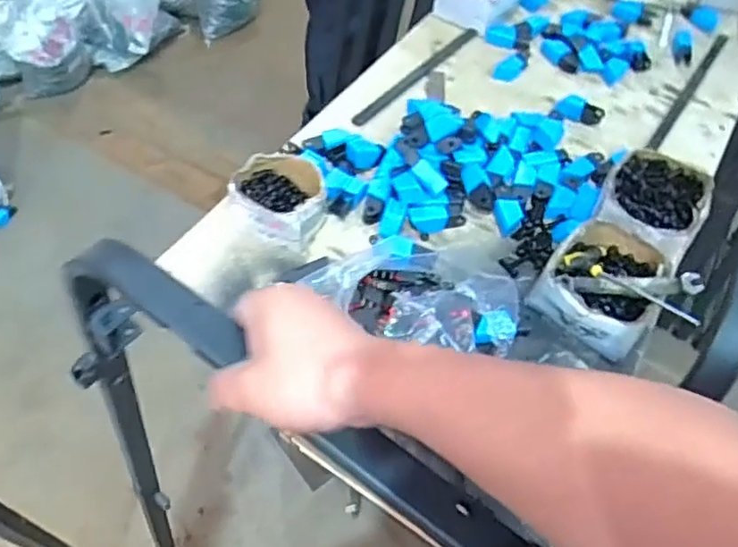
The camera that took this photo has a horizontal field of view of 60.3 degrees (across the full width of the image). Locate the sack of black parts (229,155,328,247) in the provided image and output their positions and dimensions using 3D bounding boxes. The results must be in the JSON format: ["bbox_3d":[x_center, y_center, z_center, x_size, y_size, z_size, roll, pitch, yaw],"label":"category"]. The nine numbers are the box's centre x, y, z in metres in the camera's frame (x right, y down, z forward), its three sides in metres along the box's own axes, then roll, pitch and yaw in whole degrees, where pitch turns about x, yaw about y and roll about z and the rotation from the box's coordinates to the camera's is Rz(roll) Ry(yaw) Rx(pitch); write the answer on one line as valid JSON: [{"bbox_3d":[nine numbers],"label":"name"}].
[{"bbox_3d":[-0.126,-0.106,0.905,0.131,0.072,0.124,14,53,6],"label":"sack of black parts"}]

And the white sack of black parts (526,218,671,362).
[{"bbox_3d":[0.324,0.012,0.862,0.146,0.074,0.180,34,58,19],"label":"white sack of black parts"}]

